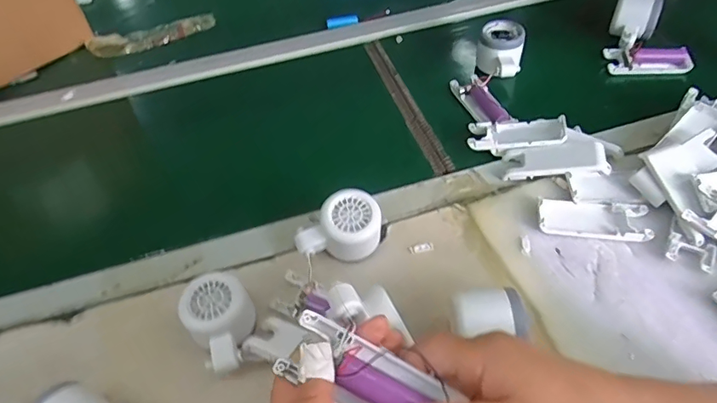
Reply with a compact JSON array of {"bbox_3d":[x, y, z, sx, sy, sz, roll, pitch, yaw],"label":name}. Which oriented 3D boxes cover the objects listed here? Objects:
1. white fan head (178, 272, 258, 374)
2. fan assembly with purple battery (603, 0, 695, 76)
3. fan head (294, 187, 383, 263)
[{"bbox_3d":[-0.117,0.106,0.437,0.056,0.046,0.076,-29,52,-18],"label":"white fan head"},{"bbox_3d":[0.392,-0.221,0.671,0.098,0.080,0.109,9,51,14],"label":"fan assembly with purple battery"},{"bbox_3d":[-0.014,0.035,0.480,0.078,0.058,0.061,-34,54,-22],"label":"fan head"}]

